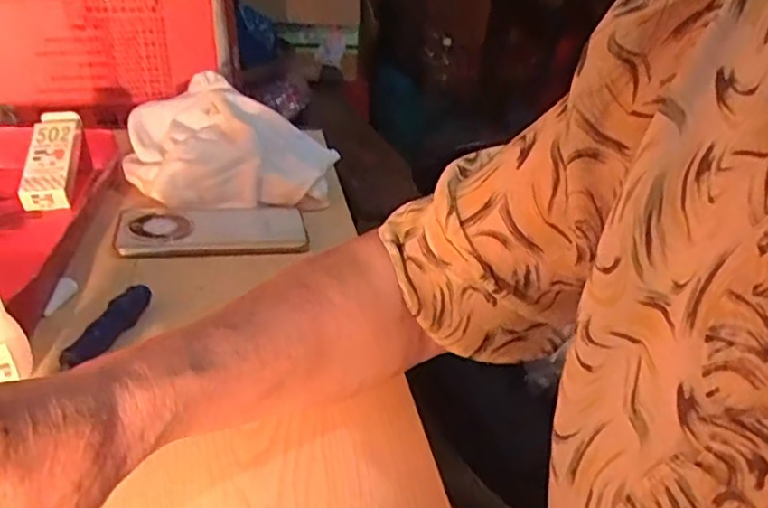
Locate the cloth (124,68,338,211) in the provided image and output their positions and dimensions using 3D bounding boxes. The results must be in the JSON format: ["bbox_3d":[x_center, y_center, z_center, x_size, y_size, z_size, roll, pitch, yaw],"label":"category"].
[{"bbox_3d":[-0.162,-0.118,0.698,0.207,0.081,0.194,-3,30,-17],"label":"cloth"}]

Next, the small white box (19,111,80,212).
[{"bbox_3d":[-0.318,-0.093,0.632,0.040,0.024,0.121,0,55,-12],"label":"small white box"}]

